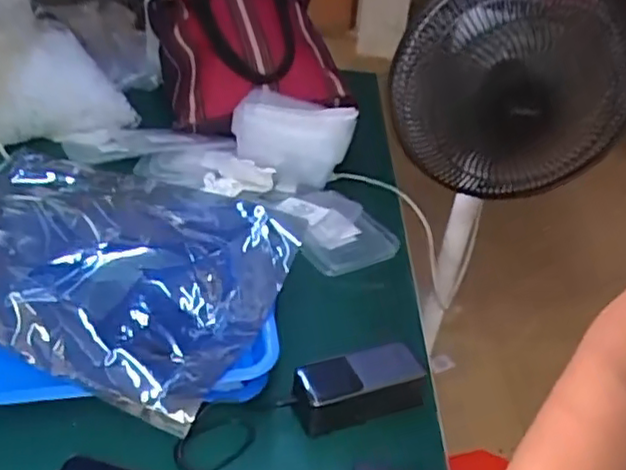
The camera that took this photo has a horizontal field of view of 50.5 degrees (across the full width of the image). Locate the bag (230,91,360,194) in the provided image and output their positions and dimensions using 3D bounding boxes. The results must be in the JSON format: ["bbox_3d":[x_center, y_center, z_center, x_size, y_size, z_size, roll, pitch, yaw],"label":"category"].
[{"bbox_3d":[-0.030,-0.125,0.917,0.172,0.125,0.047,-2,33,-27],"label":"bag"}]

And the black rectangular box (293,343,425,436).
[{"bbox_3d":[0.045,0.156,0.670,0.130,0.058,0.053,-6,37,-19],"label":"black rectangular box"}]

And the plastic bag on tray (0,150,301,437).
[{"bbox_3d":[-0.203,0.018,0.662,0.329,0.089,0.251,18,36,15],"label":"plastic bag on tray"}]

